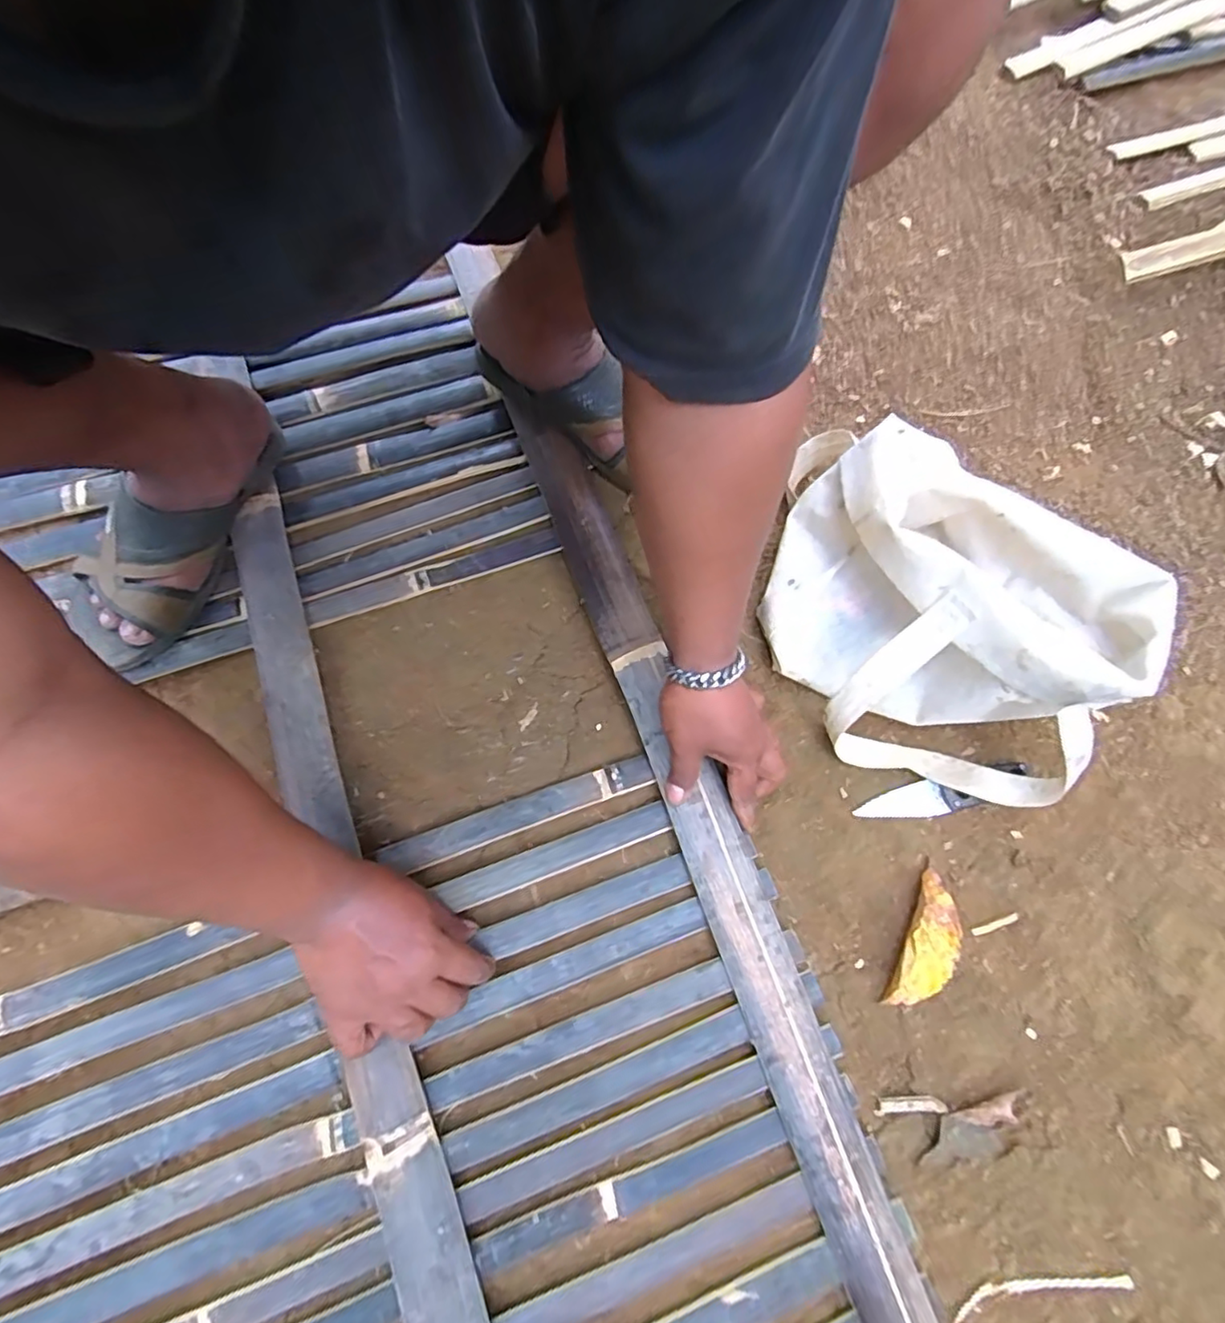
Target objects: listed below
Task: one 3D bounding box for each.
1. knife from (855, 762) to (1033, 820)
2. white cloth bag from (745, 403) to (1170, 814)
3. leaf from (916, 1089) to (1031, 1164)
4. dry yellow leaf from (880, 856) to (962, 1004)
[{"bbox_3d":[0.281,0.113,0.526,0.150,0.012,0.030,-11,72,-5],"label":"knife"},{"bbox_3d":[0.261,-0.039,0.502,0.245,0.147,0.227,15,72,4],"label":"white cloth bag"},{"bbox_3d":[0.265,0.342,0.451,0.088,0.013,0.035,-35,75,5],"label":"leaf"},{"bbox_3d":[0.248,0.219,0.484,0.042,0.022,0.108,26,73,7],"label":"dry yellow leaf"}]

